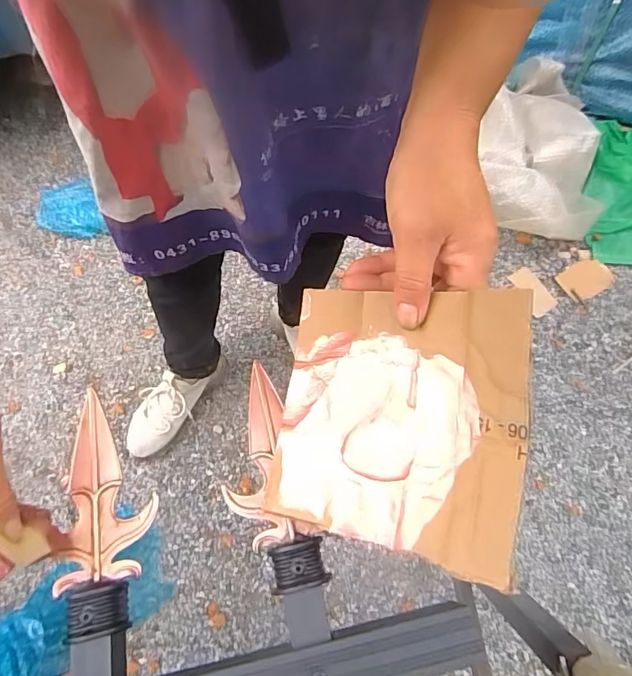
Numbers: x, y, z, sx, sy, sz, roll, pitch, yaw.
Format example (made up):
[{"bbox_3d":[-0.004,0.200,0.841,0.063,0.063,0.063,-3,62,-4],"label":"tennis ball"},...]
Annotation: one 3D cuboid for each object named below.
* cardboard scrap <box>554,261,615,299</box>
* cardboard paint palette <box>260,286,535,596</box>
[{"bbox_3d":[0.670,-0.146,1.129,0.115,0.012,0.089,-30,73,-2],"label":"cardboard scrap"},{"bbox_3d":[0.047,0.048,0.282,0.151,0.017,0.151,4,82,30],"label":"cardboard paint palette"}]

